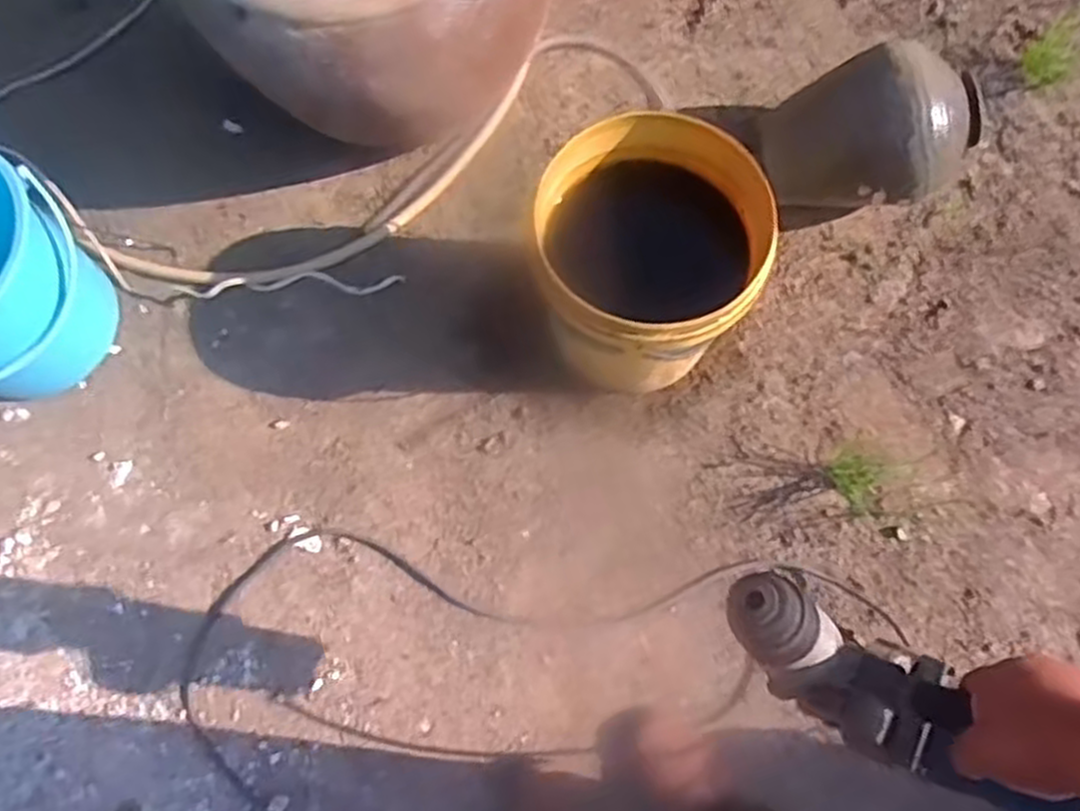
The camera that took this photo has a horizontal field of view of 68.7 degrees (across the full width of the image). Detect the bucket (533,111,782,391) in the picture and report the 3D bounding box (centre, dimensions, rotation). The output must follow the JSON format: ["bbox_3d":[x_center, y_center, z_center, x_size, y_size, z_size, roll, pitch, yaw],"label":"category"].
[{"bbox_3d":[0.153,-0.217,1.140,0.285,0.325,0.332,14,75,6],"label":"bucket"}]

